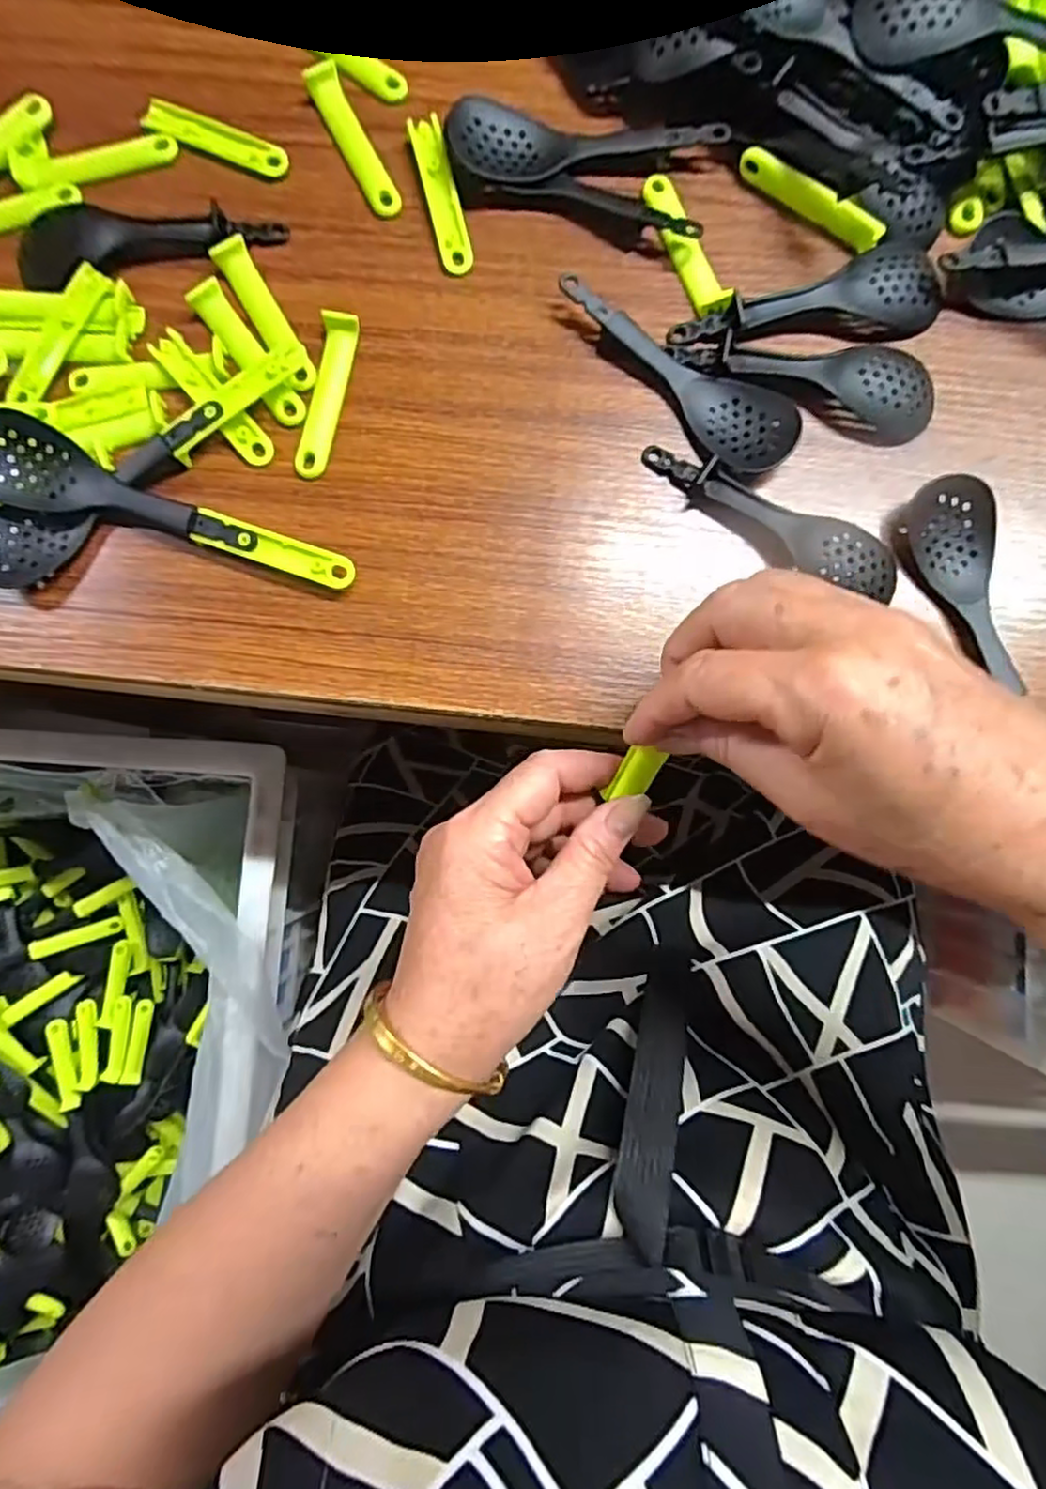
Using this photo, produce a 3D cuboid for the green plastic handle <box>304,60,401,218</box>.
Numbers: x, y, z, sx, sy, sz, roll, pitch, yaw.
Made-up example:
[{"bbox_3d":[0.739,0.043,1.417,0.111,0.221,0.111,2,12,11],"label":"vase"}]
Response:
[{"bbox_3d":[-0.082,-0.292,0.335,0.016,0.008,0.078,-26,86,0],"label":"green plastic handle"}]

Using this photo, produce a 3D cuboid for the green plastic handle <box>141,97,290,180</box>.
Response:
[{"bbox_3d":[-0.150,-0.297,0.339,0.074,0.005,0.017,23,87,3],"label":"green plastic handle"}]

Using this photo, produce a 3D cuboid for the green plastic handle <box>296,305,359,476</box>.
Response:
[{"bbox_3d":[-0.093,-0.164,0.324,0.016,0.009,0.077,12,87,2],"label":"green plastic handle"}]

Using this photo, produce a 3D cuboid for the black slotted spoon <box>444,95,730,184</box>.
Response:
[{"bbox_3d":[0.030,-0.285,0.328,0.128,0.014,0.037,5,86,2],"label":"black slotted spoon"}]

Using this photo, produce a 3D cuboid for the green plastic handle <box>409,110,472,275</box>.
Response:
[{"bbox_3d":[-0.039,-0.265,0.333,0.015,0.009,0.074,-14,86,0],"label":"green plastic handle"}]

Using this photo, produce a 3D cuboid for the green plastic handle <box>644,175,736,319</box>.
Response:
[{"bbox_3d":[0.077,-0.238,0.328,0.014,0.010,0.076,-25,86,0],"label":"green plastic handle"}]

